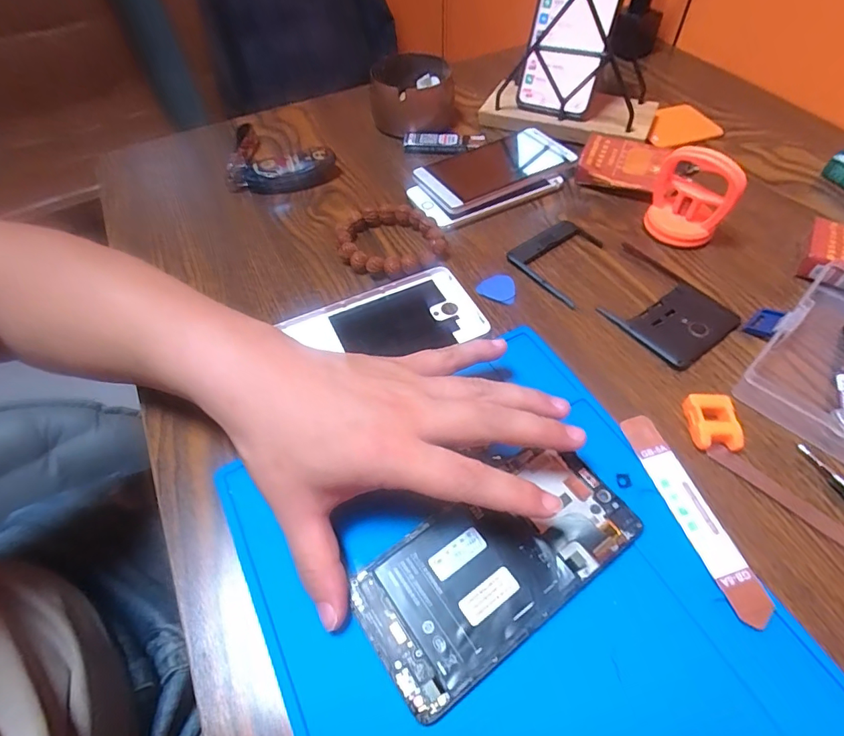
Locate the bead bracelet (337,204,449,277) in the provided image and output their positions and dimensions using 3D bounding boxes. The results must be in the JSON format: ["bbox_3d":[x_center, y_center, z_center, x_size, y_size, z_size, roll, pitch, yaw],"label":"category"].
[{"bbox_3d":[-0.024,-0.104,0.396,0.085,0.016,0.074,-5,54,-3],"label":"bead bracelet"}]

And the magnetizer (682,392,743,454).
[{"bbox_3d":[0.176,0.033,0.294,0.028,0.012,0.034,3,54,3],"label":"magnetizer"}]

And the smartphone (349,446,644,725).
[{"bbox_3d":[0.038,0.097,0.251,0.146,0.006,0.076,-31,60,-20],"label":"smartphone"}]

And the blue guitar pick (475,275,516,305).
[{"bbox_3d":[0.060,-0.063,0.373,0.030,0.005,0.025,25,58,18],"label":"blue guitar pick"}]

